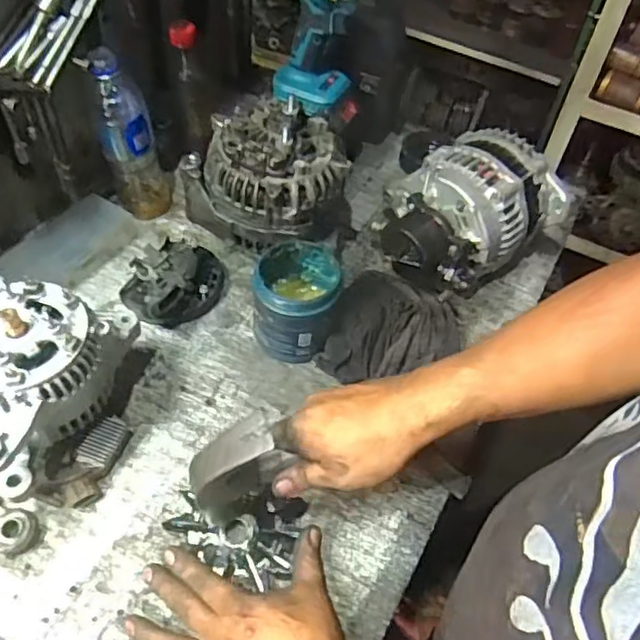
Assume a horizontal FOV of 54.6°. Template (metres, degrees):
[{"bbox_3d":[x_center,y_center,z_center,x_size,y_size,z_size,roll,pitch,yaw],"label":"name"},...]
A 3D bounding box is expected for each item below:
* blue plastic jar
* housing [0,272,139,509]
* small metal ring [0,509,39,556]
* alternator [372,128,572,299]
[{"bbox_3d":[-0.026,-0.017,0.668,0.086,0.100,0.095,7,51,0],"label":"blue plastic jar"},{"bbox_3d":[-0.252,0.066,0.558,0.139,0.142,0.178,3,51,-4],"label":"housing"},{"bbox_3d":[-0.264,0.183,0.540,0.032,0.019,0.034,3,51,-4],"label":"small metal ring"},{"bbox_3d":[0.156,-0.125,0.726,0.178,0.134,0.171,3,51,-4],"label":"alternator"}]

